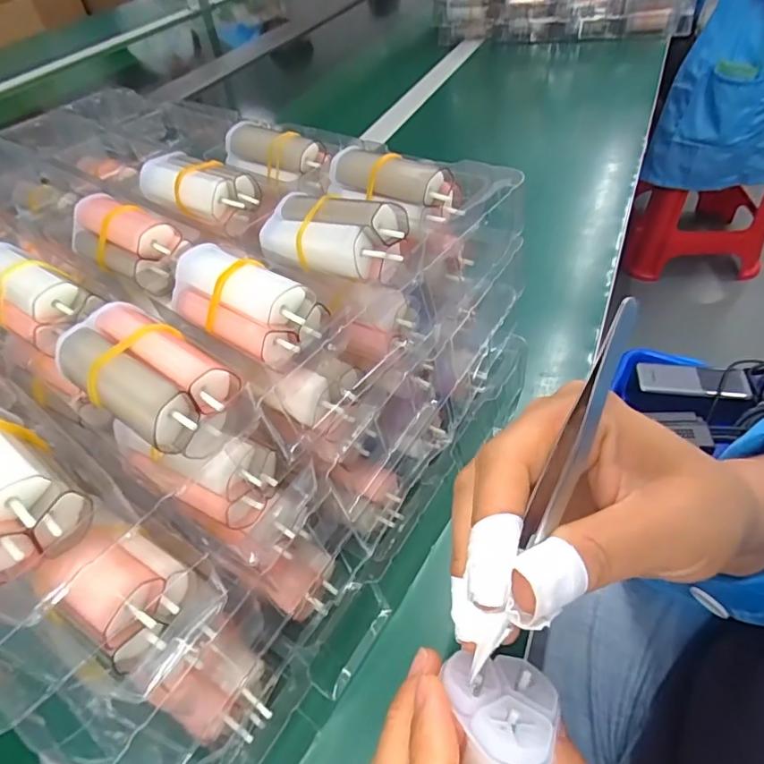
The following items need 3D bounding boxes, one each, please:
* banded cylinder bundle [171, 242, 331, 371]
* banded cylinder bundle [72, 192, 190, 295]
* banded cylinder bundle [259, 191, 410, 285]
[{"bbox_3d":[-0.058,-0.032,0.204,0.065,0.026,0.032,21,54,26],"label":"banded cylinder bundle"},{"bbox_3d":[-0.128,-0.070,0.253,0.067,0.027,0.031,23,51,28],"label":"banded cylinder bundle"},{"bbox_3d":[-0.024,-0.065,0.218,0.070,0.026,0.027,27,57,29],"label":"banded cylinder bundle"}]

